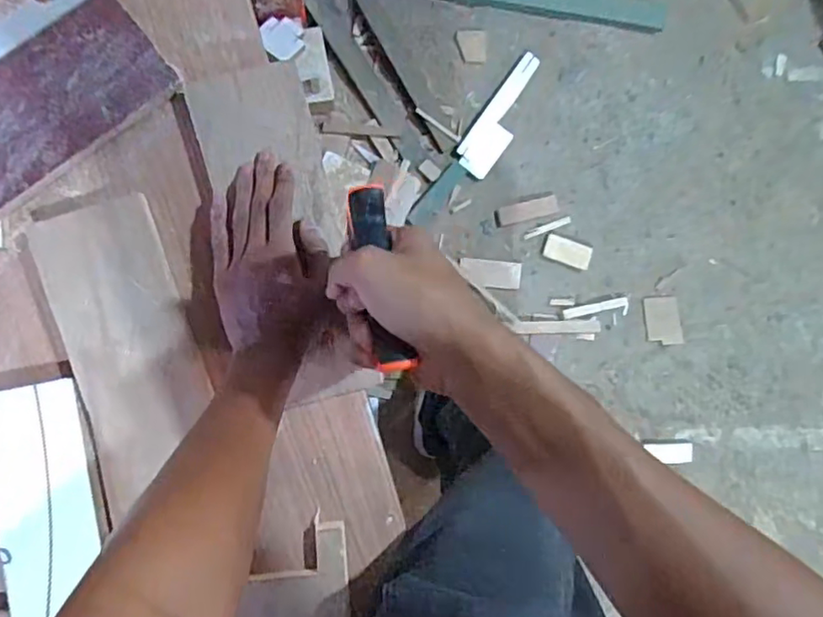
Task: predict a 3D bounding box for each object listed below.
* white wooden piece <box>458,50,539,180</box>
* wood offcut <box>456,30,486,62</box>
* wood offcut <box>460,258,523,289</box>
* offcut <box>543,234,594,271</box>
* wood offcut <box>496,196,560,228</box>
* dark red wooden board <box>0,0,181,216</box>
[{"bbox_3d":[0.198,-0.407,1.262,0.084,0.023,0.274,36,87,-5],"label":"white wooden piece"},{"bbox_3d":[0.127,-0.558,1.266,0.063,0.009,0.068,1,90,-6],"label":"wood offcut"},{"bbox_3d":[0.171,-0.076,1.286,0.130,0.007,0.057,6,90,-6],"label":"wood offcut"},{"bbox_3d":[0.338,-0.122,1.278,0.103,0.014,0.054,16,89,-6],"label":"offcut"},{"bbox_3d":[0.246,-0.209,1.274,0.134,0.010,0.041,-14,92,-5],"label":"wood offcut"},{"bbox_3d":[-0.316,-0.154,0.485,0.237,0.008,0.091,-39,103,-6],"label":"dark red wooden board"}]

